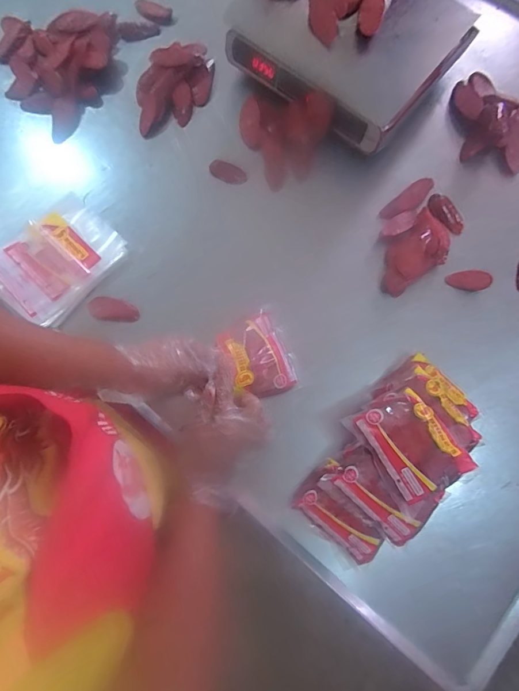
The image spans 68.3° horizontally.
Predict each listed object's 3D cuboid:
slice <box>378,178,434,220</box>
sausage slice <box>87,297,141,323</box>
[{"bbox_3d":[0.267,-0.259,0.685,0.118,0.011,0.035,-41,80,-7],"label":"slice"},{"bbox_3d":[-0.248,-0.059,0.652,0.083,0.004,0.040,10,77,-10],"label":"sausage slice"}]

